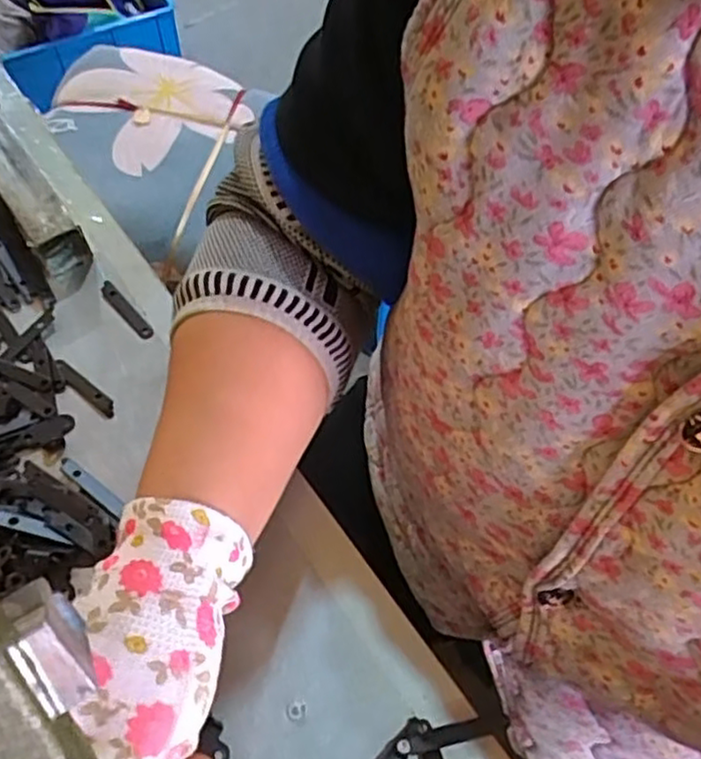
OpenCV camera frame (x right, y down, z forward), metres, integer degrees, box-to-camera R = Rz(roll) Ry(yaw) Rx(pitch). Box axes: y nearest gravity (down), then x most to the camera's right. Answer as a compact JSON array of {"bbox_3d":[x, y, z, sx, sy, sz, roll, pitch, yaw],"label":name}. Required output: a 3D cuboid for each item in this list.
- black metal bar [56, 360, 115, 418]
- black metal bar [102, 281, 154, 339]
[{"bbox_3d":[-0.155,0.004,0.404,0.050,0.004,0.009,35,63,18],"label":"black metal bar"},{"bbox_3d":[-0.140,-0.043,0.434,0.010,0.005,0.049,-37,67,-22],"label":"black metal bar"}]

